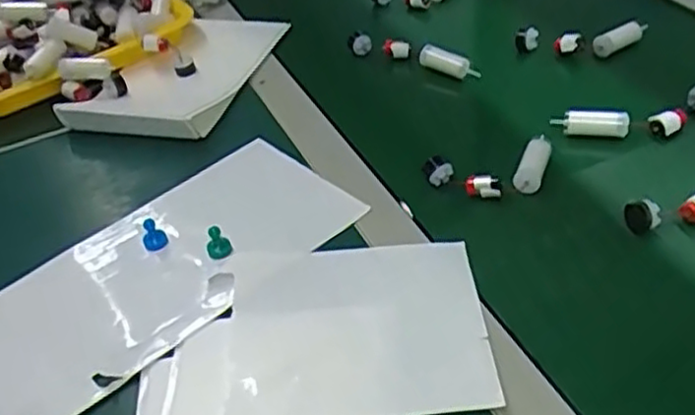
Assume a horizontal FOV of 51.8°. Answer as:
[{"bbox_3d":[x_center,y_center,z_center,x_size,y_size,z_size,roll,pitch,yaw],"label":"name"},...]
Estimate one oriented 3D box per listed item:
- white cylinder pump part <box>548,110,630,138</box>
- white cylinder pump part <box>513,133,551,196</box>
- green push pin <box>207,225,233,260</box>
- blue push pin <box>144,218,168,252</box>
[{"bbox_3d":[0.207,-0.071,0.609,0.063,0.023,0.019,2,42,15],"label":"white cylinder pump part"},{"bbox_3d":[0.153,-0.036,0.581,0.018,0.015,0.063,13,45,25],"label":"white cylinder pump part"},{"bbox_3d":[-0.098,0.026,0.539,0.019,0.020,0.016,-17,40,-8],"label":"green push pin"},{"bbox_3d":[-0.152,0.021,0.558,0.018,0.019,0.017,-18,41,-13],"label":"blue push pin"}]

